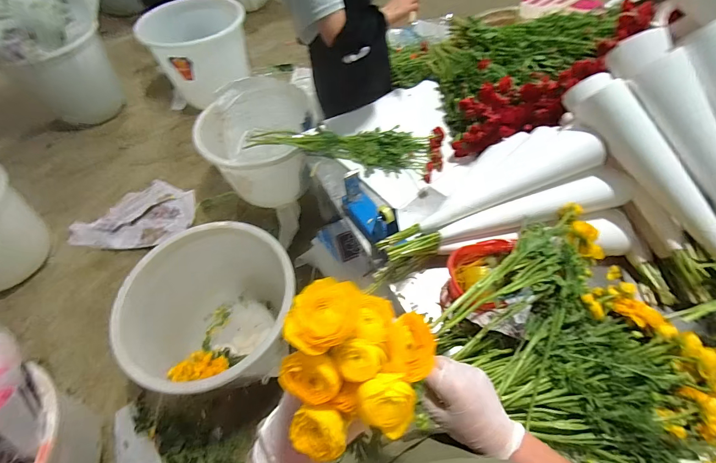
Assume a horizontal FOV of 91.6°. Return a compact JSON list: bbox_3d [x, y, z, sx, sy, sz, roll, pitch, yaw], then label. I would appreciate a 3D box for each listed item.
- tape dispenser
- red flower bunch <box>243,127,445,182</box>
[{"bbox_3d":[0.026,-0.059,0.833,0.067,0.121,0.177,-29,59,-16],"label":"tape dispenser"},{"bbox_3d":[-0.047,-0.247,0.997,0.567,0.053,0.164,5,56,6],"label":"red flower bunch"}]

